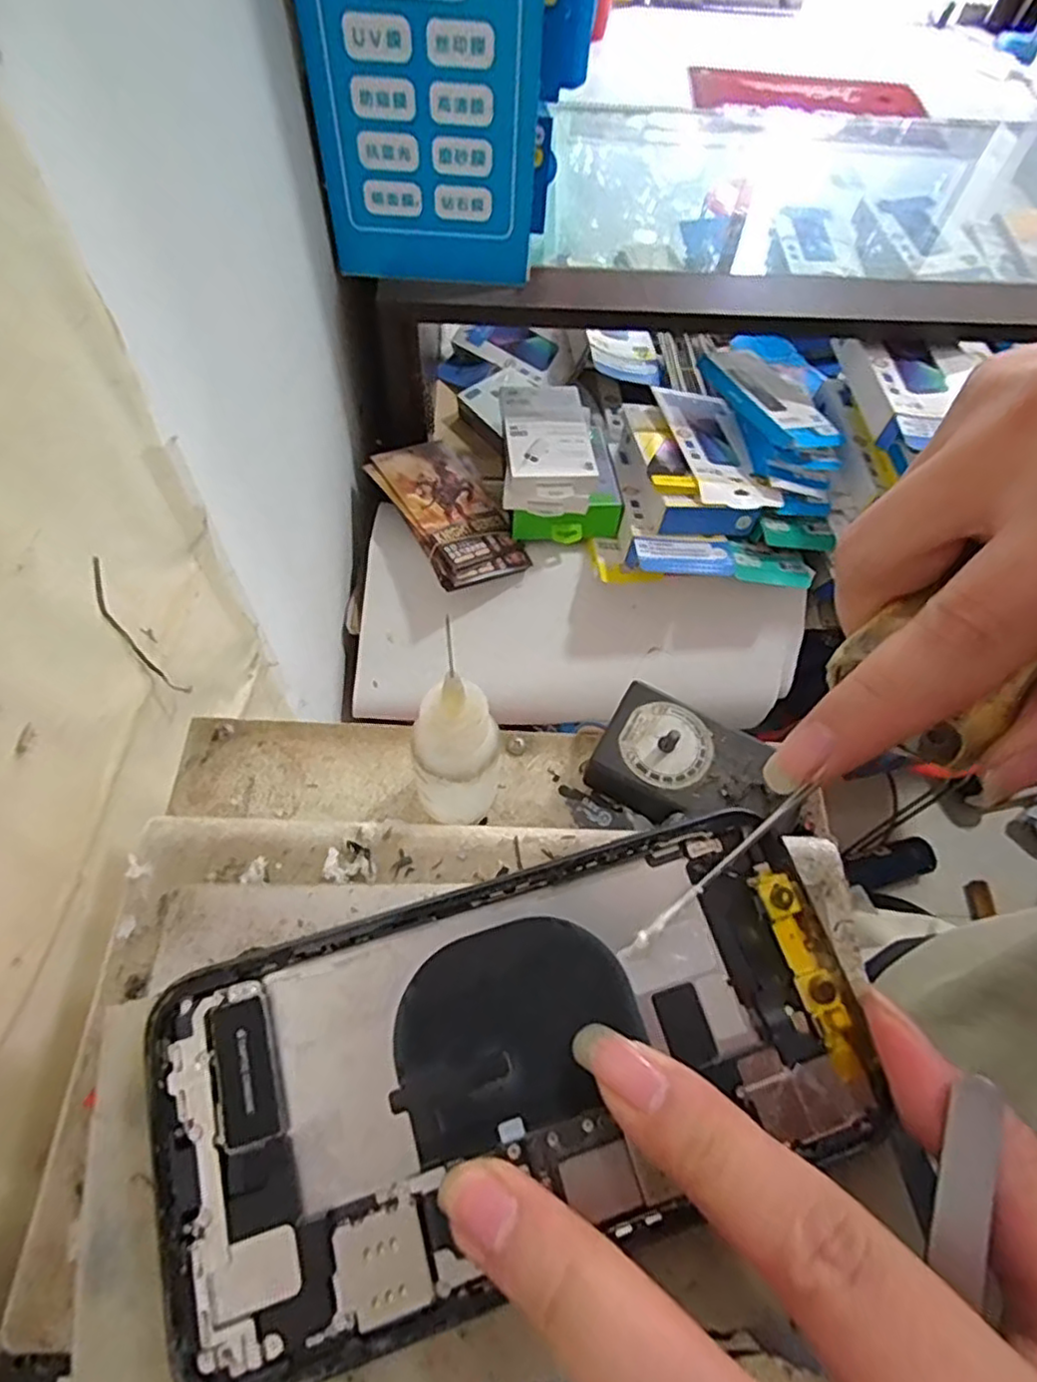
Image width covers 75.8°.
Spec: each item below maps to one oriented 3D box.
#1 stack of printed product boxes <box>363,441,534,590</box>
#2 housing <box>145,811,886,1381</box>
[{"bbox_3d":[-0.093,-0.235,0.879,0.124,0.032,0.221,-24,73,-28],"label":"stack of printed product boxes"},{"bbox_3d":[0.001,0.078,0.144,0.148,0.009,0.073,-16,63,-10],"label":"housing"}]

